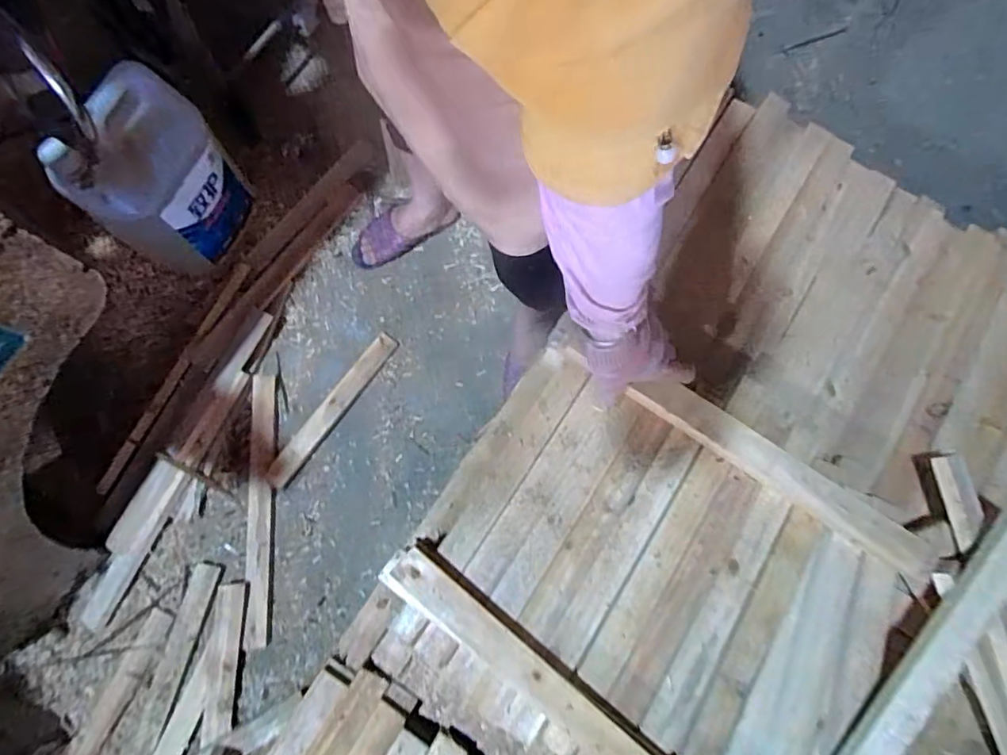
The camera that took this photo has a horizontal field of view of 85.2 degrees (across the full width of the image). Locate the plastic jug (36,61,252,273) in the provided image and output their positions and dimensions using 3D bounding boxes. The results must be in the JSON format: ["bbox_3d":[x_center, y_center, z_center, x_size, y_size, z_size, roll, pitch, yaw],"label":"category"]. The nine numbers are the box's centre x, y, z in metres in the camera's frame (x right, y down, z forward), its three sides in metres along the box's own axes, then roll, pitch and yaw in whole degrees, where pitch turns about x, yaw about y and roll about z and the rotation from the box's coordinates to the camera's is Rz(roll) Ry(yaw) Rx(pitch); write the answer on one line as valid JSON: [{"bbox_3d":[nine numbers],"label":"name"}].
[{"bbox_3d":[-0.579,-0.329,0.947,0.139,0.296,0.242,37,79,8],"label":"plastic jug"}]

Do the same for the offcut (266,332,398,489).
[{"bbox_3d":[-0.321,0.056,1.025,0.047,0.012,0.336,35,79,8],"label":"offcut"}]

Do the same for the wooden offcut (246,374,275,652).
[{"bbox_3d":[-0.443,0.228,0.989,0.040,0.015,0.473,-3,76,-1],"label":"wooden offcut"}]

